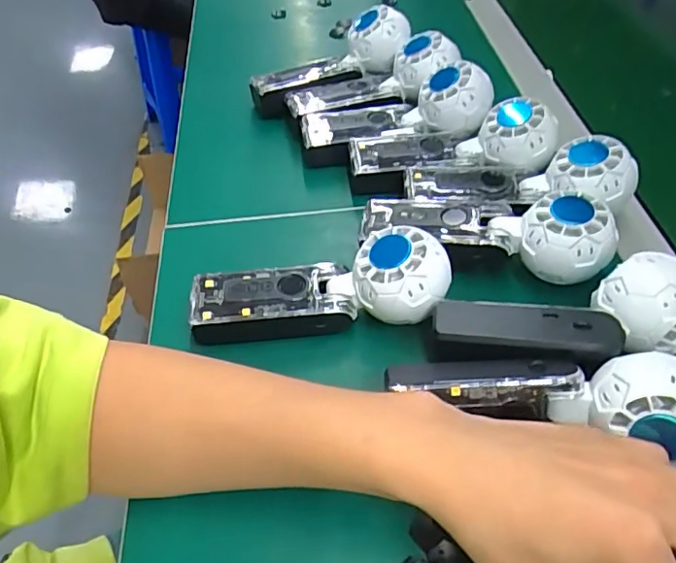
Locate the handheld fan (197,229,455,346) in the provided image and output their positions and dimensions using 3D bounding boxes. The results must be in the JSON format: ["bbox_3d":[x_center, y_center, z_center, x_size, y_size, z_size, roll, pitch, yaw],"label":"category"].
[{"bbox_3d":[-0.014,0.001,0.367,0.168,0.051,0.056,-2,49,0],"label":"handheld fan"}]

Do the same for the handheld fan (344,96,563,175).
[{"bbox_3d":[0.092,-0.117,0.454,0.162,0.038,0.055,-1,49,0],"label":"handheld fan"}]

